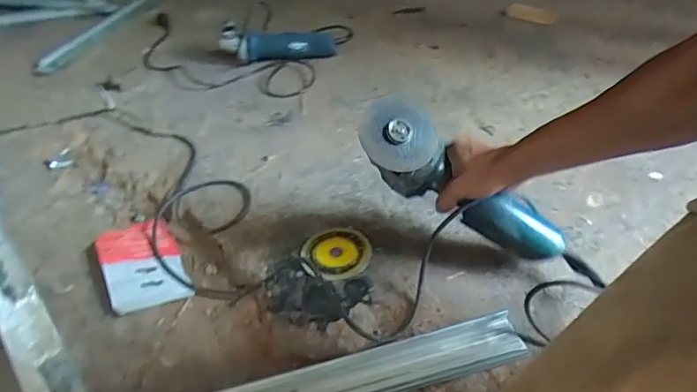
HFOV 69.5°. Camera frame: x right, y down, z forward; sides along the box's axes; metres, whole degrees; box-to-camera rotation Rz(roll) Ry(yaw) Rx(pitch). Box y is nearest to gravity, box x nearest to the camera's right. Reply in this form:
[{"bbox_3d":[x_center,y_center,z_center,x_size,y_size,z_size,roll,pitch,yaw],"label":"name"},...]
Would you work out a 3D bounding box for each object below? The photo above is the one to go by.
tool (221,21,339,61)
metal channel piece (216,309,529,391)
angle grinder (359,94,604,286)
[{"bbox_3d":[-0.165,-0.358,1.171,0.264,0.088,0.063,-7,40,-5],"label":"tool"},{"bbox_3d":[-0.003,0.201,0.542,0.404,0.018,0.054,-12,41,-10],"label":"metal channel piece"},{"bbox_3d":[0.148,-0.006,0.624,0.319,0.091,0.093,35,44,-11],"label":"angle grinder"}]

